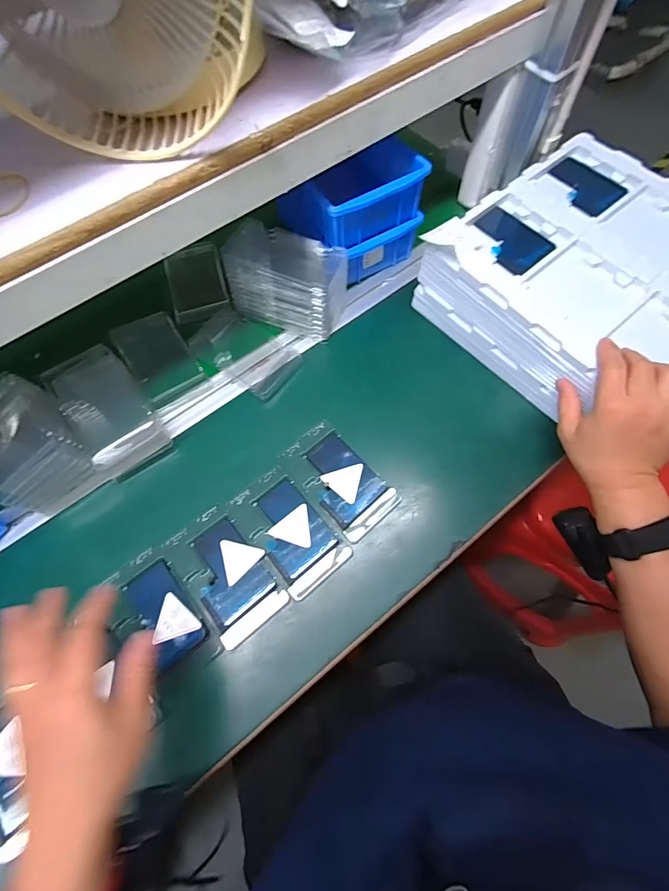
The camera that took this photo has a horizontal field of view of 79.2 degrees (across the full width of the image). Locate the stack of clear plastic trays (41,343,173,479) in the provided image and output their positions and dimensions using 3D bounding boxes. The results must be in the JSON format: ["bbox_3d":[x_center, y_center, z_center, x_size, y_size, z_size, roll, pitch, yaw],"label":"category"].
[{"bbox_3d":[-0.248,-0.039,0.449,0.082,0.059,0.129,-31,69,-11],"label":"stack of clear plastic trays"}]

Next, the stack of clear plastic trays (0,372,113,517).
[{"bbox_3d":[-0.322,0.000,0.429,0.093,0.072,0.131,-37,70,-13],"label":"stack of clear plastic trays"}]

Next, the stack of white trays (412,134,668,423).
[{"bbox_3d":[0.308,-0.184,0.472,0.282,0.091,0.312,-38,71,-13],"label":"stack of white trays"}]

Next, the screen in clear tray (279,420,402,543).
[{"bbox_3d":[0.005,0.035,0.442,0.070,0.009,0.125,-39,71,-14],"label":"screen in clear tray"}]

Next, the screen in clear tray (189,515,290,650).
[{"bbox_3d":[-0.101,0.130,0.405,0.071,0.005,0.110,-31,69,-11],"label":"screen in clear tray"}]

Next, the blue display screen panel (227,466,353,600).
[{"bbox_3d":[-0.048,0.087,0.421,0.069,0.008,0.125,-38,71,-13],"label":"blue display screen panel"}]

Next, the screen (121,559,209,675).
[{"bbox_3d":[-0.167,0.163,0.394,0.054,0.014,0.088,-36,70,-13],"label":"screen"}]

